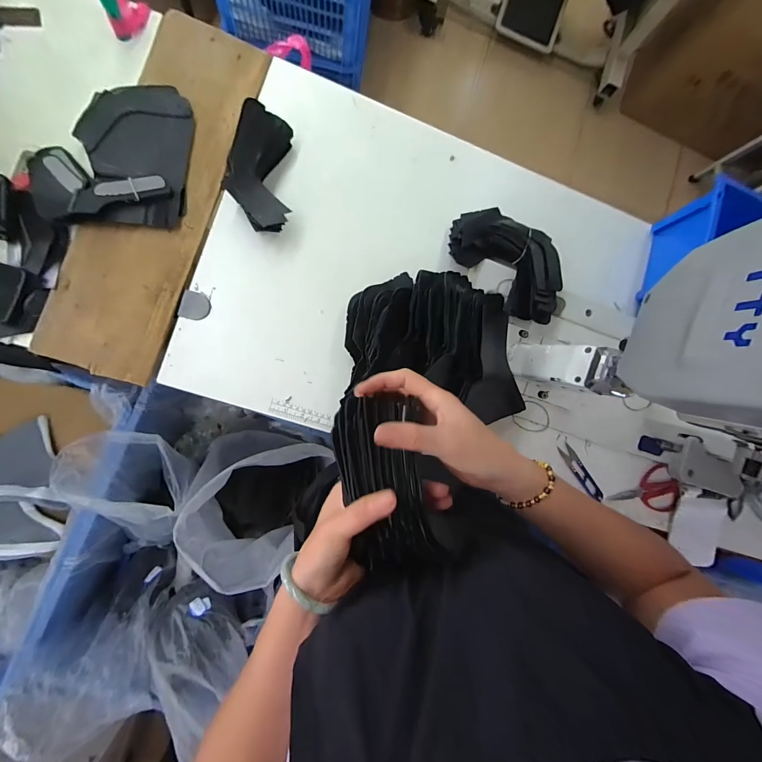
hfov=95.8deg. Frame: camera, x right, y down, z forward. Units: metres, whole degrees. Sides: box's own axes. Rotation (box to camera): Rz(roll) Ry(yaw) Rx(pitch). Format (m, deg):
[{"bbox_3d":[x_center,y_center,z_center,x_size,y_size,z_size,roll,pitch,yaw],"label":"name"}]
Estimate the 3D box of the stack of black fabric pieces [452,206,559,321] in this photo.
[{"bbox_3d":[0.208,-0.197,0.551,0.207,0.072,0.132,44,83,-5],"label":"stack of black fabric pieces"}]

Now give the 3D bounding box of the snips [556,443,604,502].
[{"bbox_3d":[0.352,0.162,0.606,0.025,0.006,0.119,-36,93,-8],"label":"snips"}]

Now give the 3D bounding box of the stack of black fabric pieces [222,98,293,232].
[{"bbox_3d":[-0.177,-0.302,0.502,0.083,0.063,0.159,0,88,-9],"label":"stack of black fabric pieces"}]

